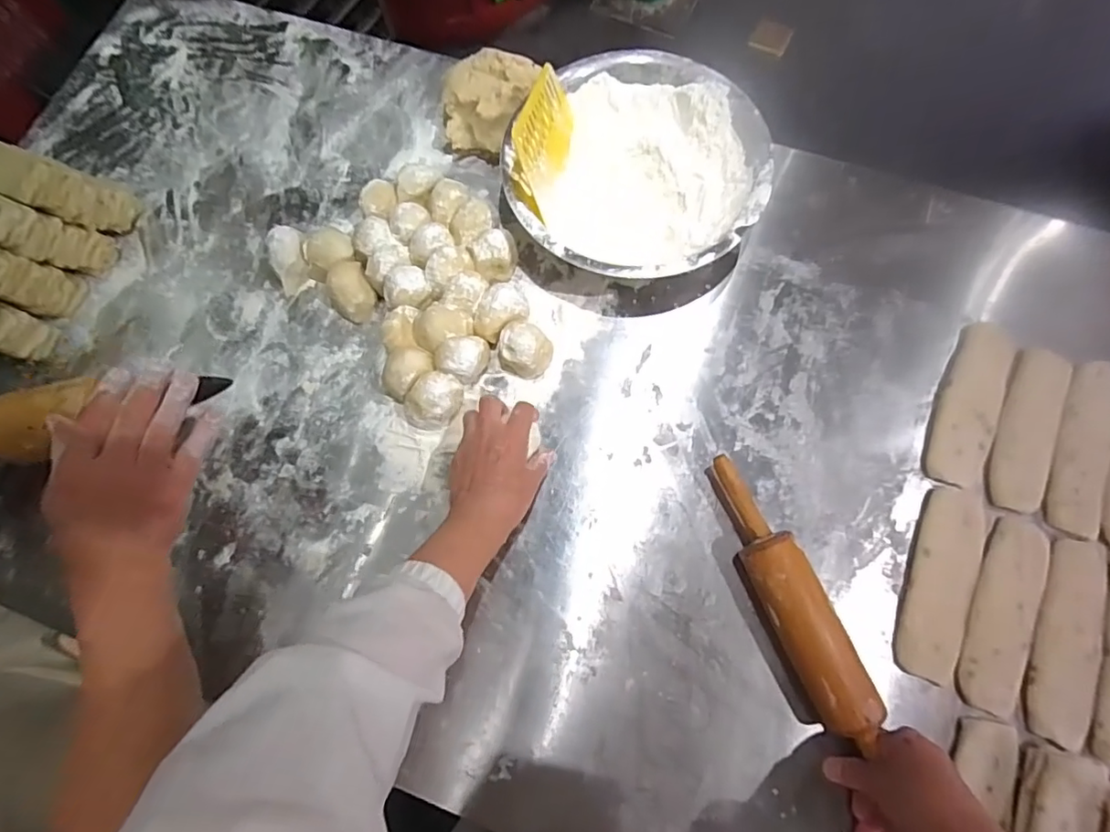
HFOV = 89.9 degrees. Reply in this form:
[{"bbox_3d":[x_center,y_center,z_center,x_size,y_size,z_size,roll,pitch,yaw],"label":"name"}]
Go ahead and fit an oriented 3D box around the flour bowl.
[{"bbox_3d":[0.095,-0.259,0.631,0.254,0.089,0.275,-1,73,2],"label":"flour bowl"}]

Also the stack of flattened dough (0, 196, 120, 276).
[{"bbox_3d":[-0.631,-0.220,0.635,0.209,0.091,0.068,20,75,8],"label":"stack of flattened dough"}]

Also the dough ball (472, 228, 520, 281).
[{"bbox_3d":[-0.066,-0.177,0.627,0.050,0.048,0.049,-16,73,-3],"label":"dough ball"}]

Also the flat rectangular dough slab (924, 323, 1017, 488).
[{"bbox_3d":[0.435,-0.015,0.581,0.061,0.013,0.182,25,76,9],"label":"flat rectangular dough slab"}]

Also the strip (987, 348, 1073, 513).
[{"bbox_3d":[0.488,0.012,0.570,0.059,0.009,0.175,25,76,9],"label":"strip"}]

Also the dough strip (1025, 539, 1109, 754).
[{"bbox_3d":[0.476,0.205,0.515,0.061,0.009,0.185,21,75,8],"label":"dough strip"}]

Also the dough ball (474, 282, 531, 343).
[{"bbox_3d":[-0.058,-0.110,0.609,0.064,0.045,0.052,-24,74,-5],"label":"dough ball"}]

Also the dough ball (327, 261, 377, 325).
[{"bbox_3d":[-0.227,-0.137,0.622,0.046,0.046,0.058,-28,74,-6],"label":"dough ball"}]

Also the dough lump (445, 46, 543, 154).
[{"bbox_3d":[-0.079,-0.374,0.672,0.103,0.070,0.102,-1,73,2],"label":"dough lump"}]

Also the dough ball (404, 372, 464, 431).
[{"bbox_3d":[-0.128,-0.016,0.582,0.046,0.047,0.058,29,76,10],"label":"dough ball"}]

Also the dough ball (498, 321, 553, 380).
[{"bbox_3d":[-0.032,-0.070,0.593,0.051,0.053,0.042,24,76,9],"label":"dough ball"}]

